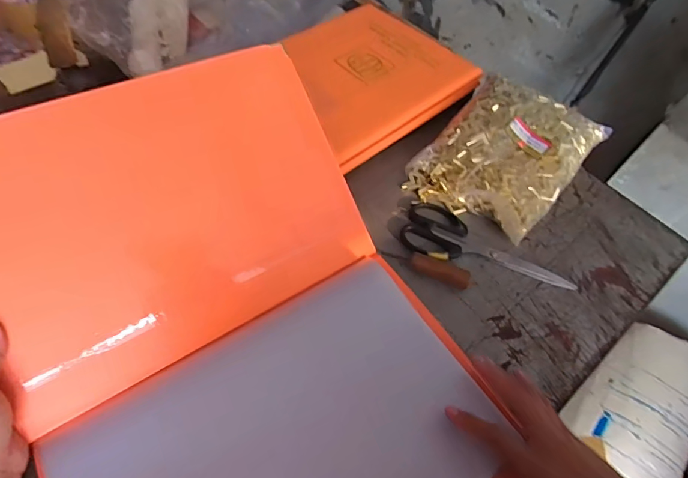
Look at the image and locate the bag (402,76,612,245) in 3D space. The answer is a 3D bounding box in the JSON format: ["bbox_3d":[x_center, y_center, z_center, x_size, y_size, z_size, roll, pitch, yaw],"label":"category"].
[{"bbox_3d":[0.213,-0.117,0.529,0.178,0.061,0.238,33,58,17],"label":"bag"}]

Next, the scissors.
[{"bbox_3d":[0.162,0.012,0.466,0.193,0.011,0.071,20,56,8],"label":"scissors"}]

